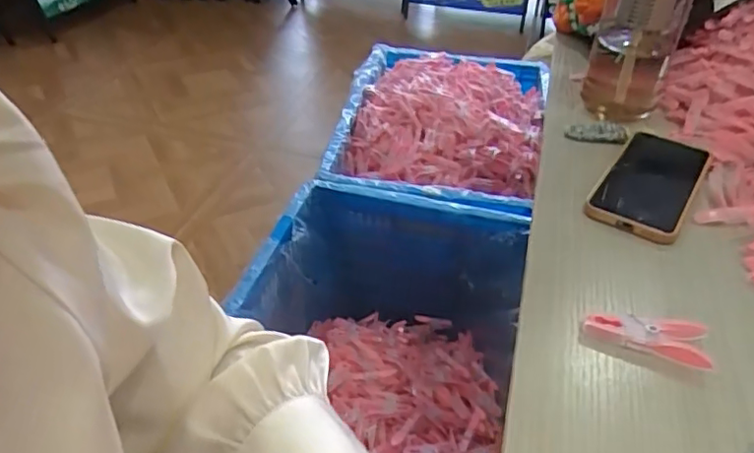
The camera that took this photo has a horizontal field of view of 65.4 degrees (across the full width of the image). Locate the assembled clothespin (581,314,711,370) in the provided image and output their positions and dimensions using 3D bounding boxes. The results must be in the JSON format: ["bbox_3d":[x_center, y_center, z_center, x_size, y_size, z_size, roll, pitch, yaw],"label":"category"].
[{"bbox_3d":[0.179,0.071,0.394,0.077,0.012,0.031,13,41,14],"label":"assembled clothespin"}]

